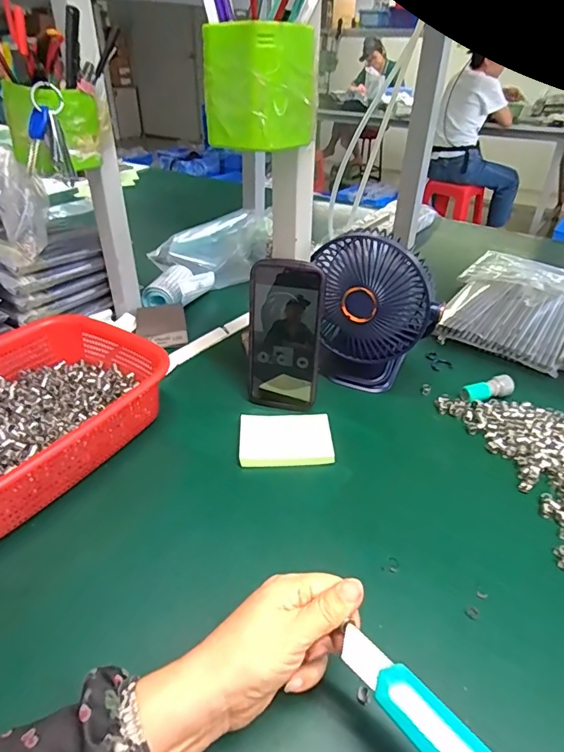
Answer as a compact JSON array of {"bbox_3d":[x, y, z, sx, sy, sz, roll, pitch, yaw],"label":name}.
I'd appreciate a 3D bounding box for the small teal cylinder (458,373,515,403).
[{"bbox_3d":[0.244,0.015,0.559,0.063,0.019,0.022,-7,35,-12],"label":"small teal cylinder"}]

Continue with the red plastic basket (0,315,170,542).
[{"bbox_3d":[-0.258,0.045,0.471,0.209,0.083,0.287,20,39,25],"label":"red plastic basket"}]

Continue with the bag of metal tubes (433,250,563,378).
[{"bbox_3d":[0.375,-0.125,0.753,0.205,0.034,0.332,26,41,31],"label":"bag of metal tubes"}]

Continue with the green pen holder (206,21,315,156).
[{"bbox_3d":[-0.017,-0.224,0.369,0.068,0.079,0.071,27,42,33],"label":"green pen holder"}]

